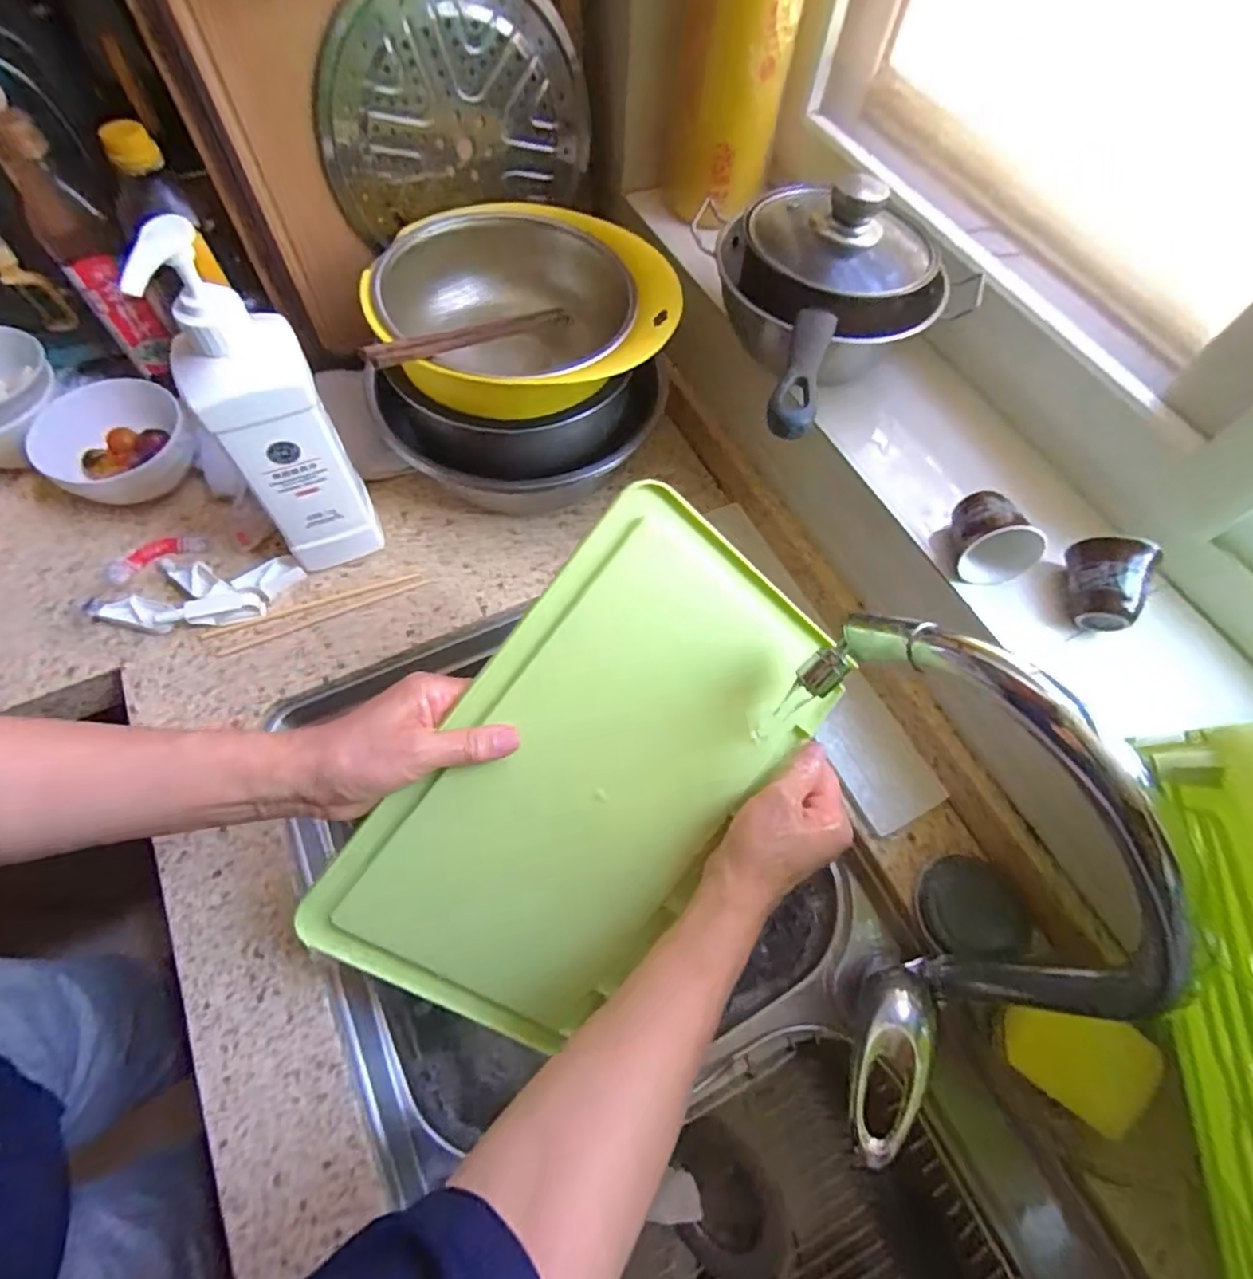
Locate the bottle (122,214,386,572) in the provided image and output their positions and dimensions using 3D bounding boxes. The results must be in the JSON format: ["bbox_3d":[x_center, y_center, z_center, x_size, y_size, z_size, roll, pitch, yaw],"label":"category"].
[{"bbox_3d":[-0.271,-0.163,0.477,0.085,0.289,0.069,-22,67,-14],"label":"bottle"}]

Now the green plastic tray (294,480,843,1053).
[{"bbox_3d":[-0.020,0.097,0.406,0.208,0.011,0.346,38,91,-17],"label":"green plastic tray"}]

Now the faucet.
[{"bbox_3d":[0.177,0.139,0.349,0.103,0.255,0.279,-6,64,-7],"label":"faucet"}]

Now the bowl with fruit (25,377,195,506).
[{"bbox_3d":[-0.472,-0.173,0.589,0.124,0.067,0.119,1,63,-3],"label":"bowl with fruit"}]

